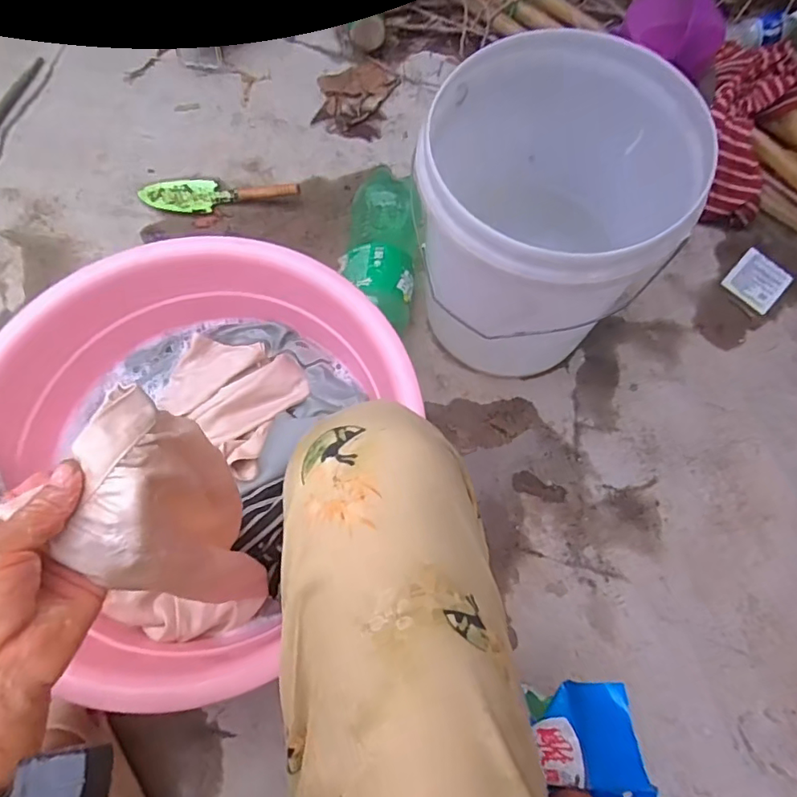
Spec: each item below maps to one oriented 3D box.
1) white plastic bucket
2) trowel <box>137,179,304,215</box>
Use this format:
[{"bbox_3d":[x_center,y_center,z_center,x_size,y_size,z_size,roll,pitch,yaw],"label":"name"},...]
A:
[{"bbox_3d":[0.164,-0.202,0.669,0.279,0.324,0.289,19,72,5],"label":"white plastic bucket"},{"bbox_3d":[-0.297,-0.345,0.880,0.259,0.029,0.065,-4,71,-3],"label":"trowel"}]

